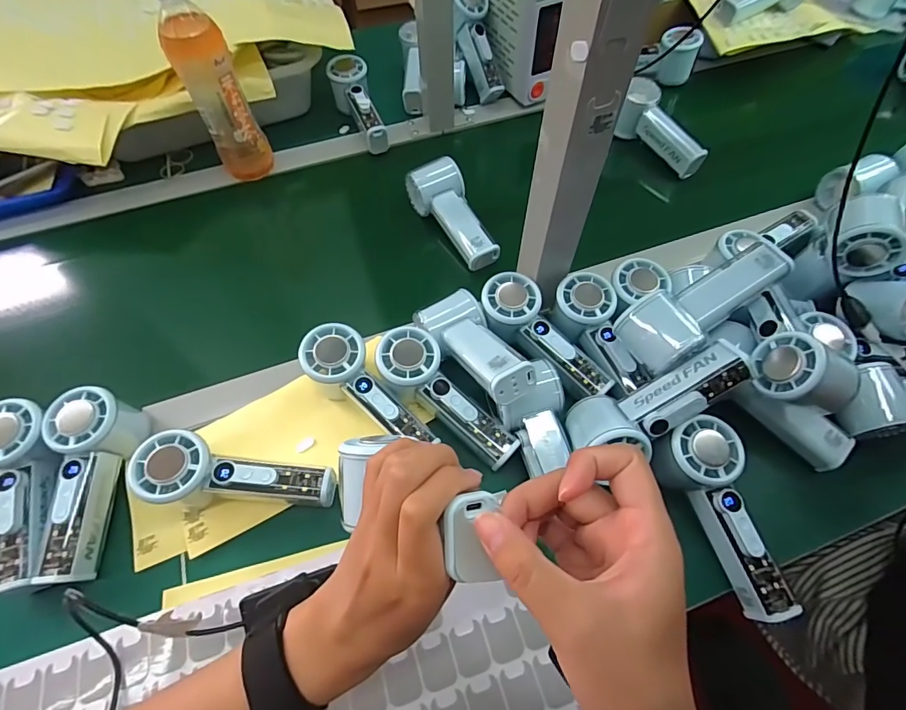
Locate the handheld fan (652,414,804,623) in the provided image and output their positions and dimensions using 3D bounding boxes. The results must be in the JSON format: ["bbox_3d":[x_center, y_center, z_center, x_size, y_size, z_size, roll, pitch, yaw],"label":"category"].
[{"bbox_3d":[0.220,0.129,0.368,0.062,0.050,0.155,-17,78,-8],"label":"handheld fan"}]

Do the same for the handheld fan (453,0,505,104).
[{"bbox_3d":[0.035,-0.458,0.654,0.051,0.039,0.158,-17,104,-8],"label":"handheld fan"}]

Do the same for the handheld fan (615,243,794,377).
[{"bbox_3d":[0.218,-0.043,0.409,0.151,0.071,0.063,-34,65,-16],"label":"handheld fan"}]

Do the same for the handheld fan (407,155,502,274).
[{"bbox_3d":[0.006,-0.173,0.539,0.057,0.049,0.142,-31,64,-15],"label":"handheld fan"}]

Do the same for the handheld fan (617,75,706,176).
[{"bbox_3d":[0.280,-0.305,0.603,0.036,0.064,0.140,-25,62,-12],"label":"handheld fan"}]

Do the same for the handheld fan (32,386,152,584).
[{"bbox_3d":[-0.315,0.110,0.387,0.055,0.062,0.155,-4,72,0],"label":"handheld fan"}]

